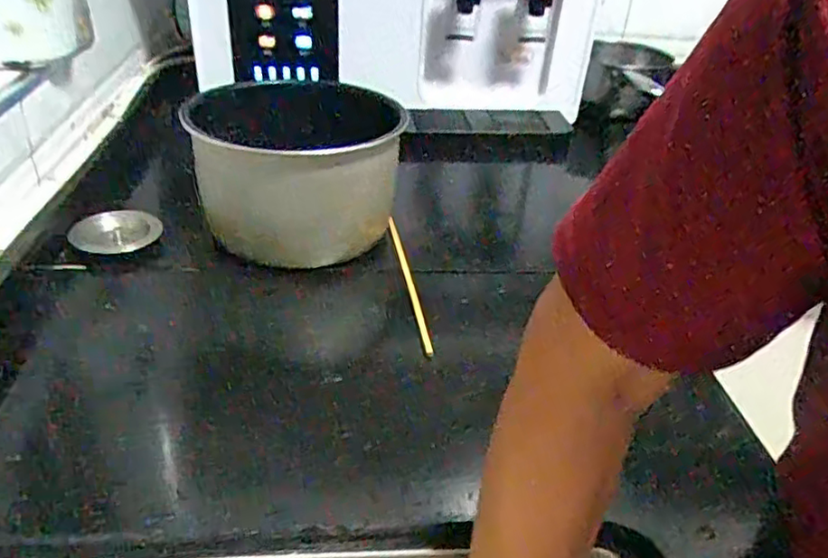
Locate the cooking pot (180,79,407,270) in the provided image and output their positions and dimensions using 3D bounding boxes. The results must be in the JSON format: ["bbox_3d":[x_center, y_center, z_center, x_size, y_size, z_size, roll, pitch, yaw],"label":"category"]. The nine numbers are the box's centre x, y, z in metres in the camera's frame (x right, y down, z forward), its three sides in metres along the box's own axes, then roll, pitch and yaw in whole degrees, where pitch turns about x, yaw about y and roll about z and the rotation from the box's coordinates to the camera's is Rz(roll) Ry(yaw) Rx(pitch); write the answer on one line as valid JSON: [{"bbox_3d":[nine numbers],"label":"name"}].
[{"bbox_3d":[-0.122,-0.114,0.675,0.190,0.124,0.203,2,33,-2],"label":"cooking pot"}]

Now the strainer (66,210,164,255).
[{"bbox_3d":[-0.300,-0.047,0.660,0.078,0.026,0.069,-2,33,-9],"label":"strainer"}]

